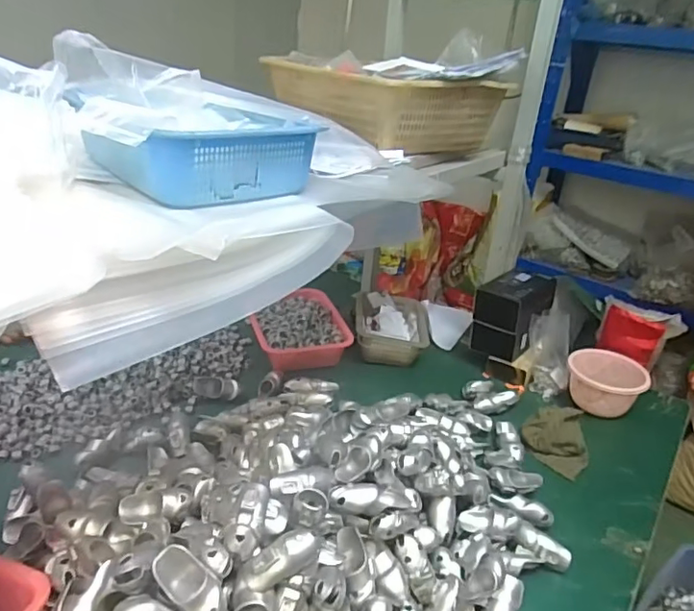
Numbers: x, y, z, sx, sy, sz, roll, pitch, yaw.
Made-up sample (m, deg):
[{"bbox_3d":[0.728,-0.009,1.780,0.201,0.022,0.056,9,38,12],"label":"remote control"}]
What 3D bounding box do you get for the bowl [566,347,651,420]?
[{"bbox_3d":[0.512,0.148,1.102,0.143,0.084,0.126,24,32,31],"label":"bowl"}]

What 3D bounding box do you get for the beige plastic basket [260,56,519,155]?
[{"bbox_3d":[0.060,-0.352,0.960,0.263,0.108,0.333,-14,33,-35],"label":"beige plastic basket"}]

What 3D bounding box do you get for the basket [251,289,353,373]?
[{"bbox_3d":[-0.107,0.049,1.208,0.187,0.078,0.206,-3,28,-18],"label":"basket"}]

